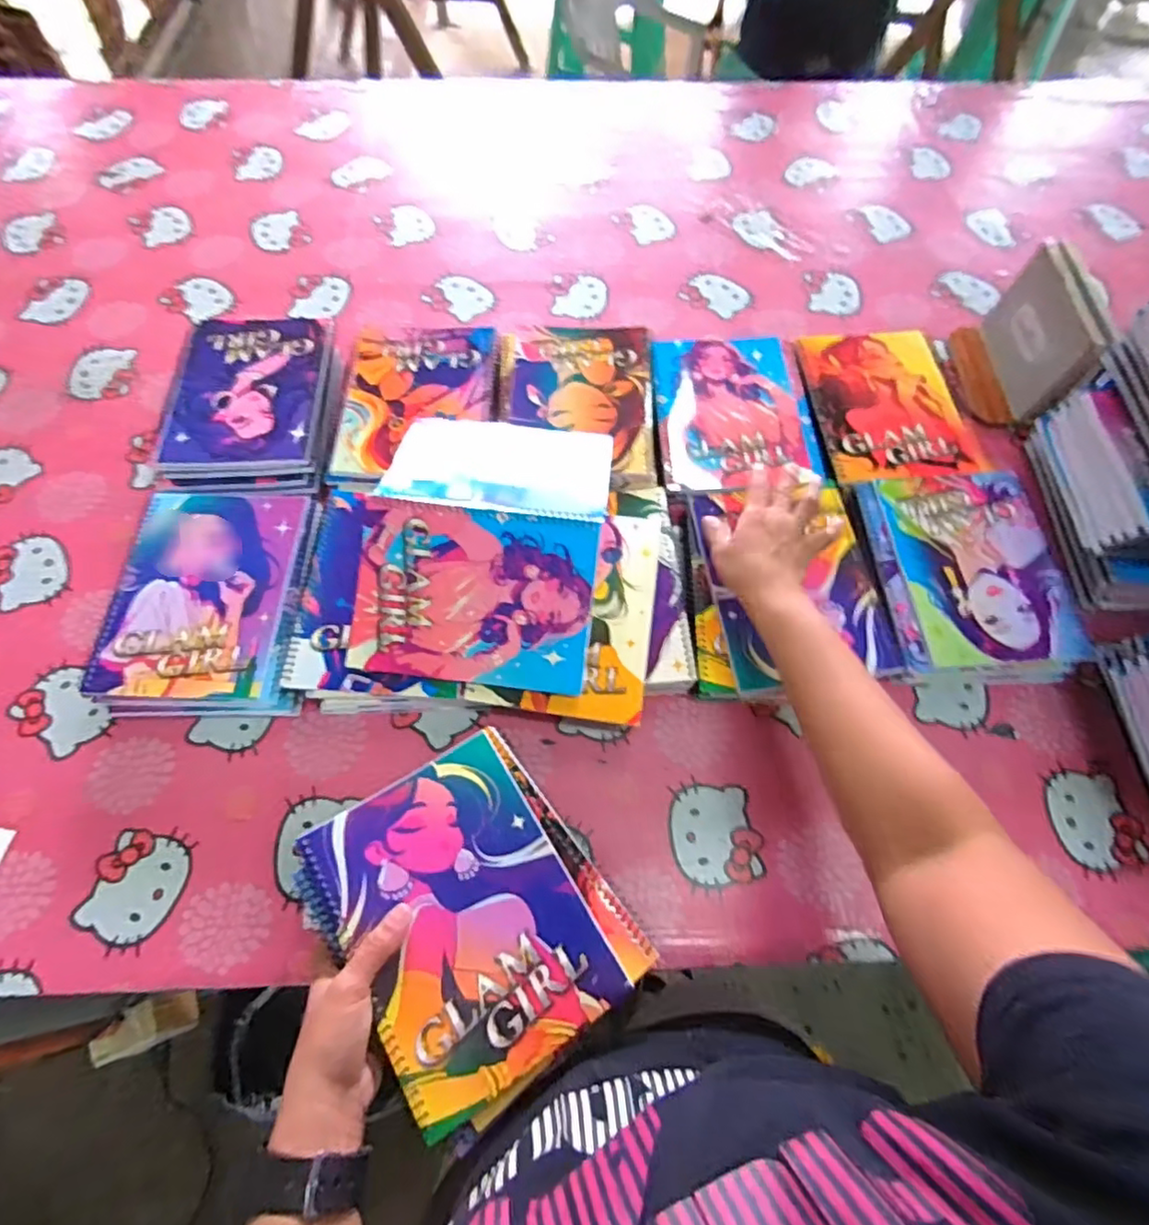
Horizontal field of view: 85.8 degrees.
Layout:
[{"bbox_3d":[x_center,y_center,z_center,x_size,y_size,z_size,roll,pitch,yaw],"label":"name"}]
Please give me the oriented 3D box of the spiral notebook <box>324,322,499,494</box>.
[{"bbox_3d":[-0.161,-0.219,0.643,0.158,0.013,0.209,1,66,0],"label":"spiral notebook"}]

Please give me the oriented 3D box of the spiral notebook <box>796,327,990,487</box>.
[{"bbox_3d":[0.329,-0.225,0.660,0.148,0.014,0.200,-5,66,-3],"label":"spiral notebook"}]

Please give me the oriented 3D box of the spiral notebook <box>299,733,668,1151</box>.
[{"bbox_3d":[-0.069,0.198,0.417,0.165,0.018,0.202,-33,70,-14],"label":"spiral notebook"}]

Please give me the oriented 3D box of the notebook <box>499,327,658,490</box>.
[{"bbox_3d":[0.002,-0.224,0.651,0.161,0.015,0.206,0,66,-1],"label":"notebook"}]

